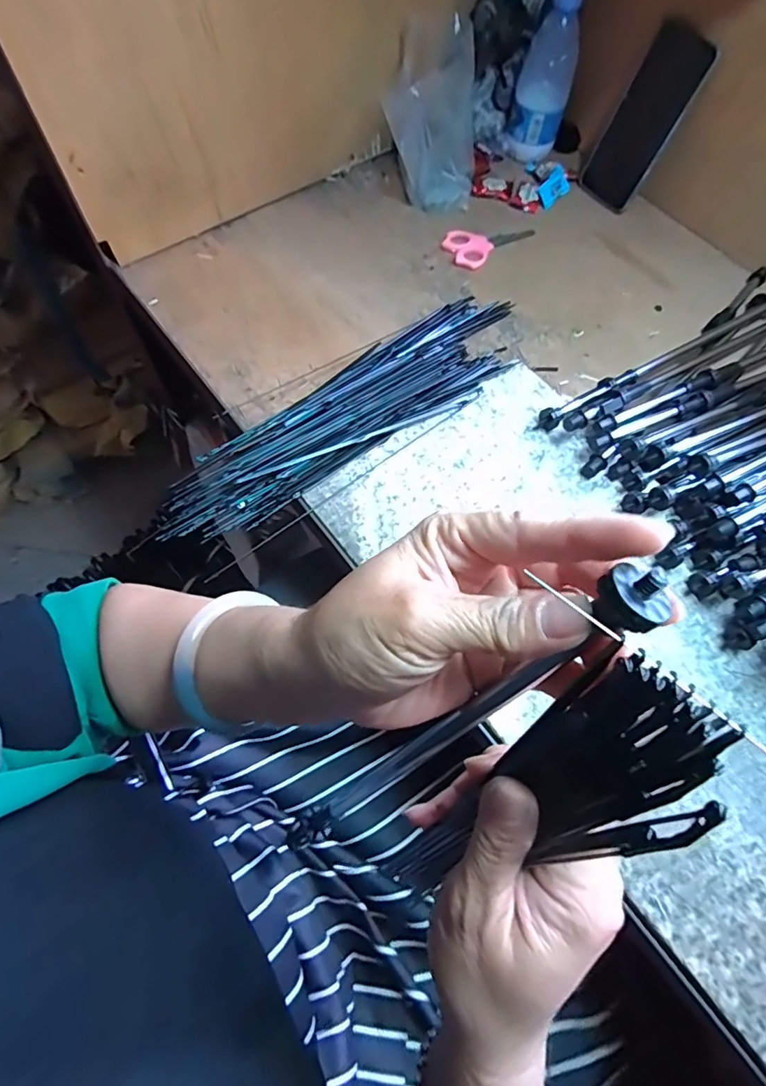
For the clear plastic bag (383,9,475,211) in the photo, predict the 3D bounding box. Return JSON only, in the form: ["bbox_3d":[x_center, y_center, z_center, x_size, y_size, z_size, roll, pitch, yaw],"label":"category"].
[{"bbox_3d":[0.058,-0.475,0.586,0.106,0.138,0.097,9,66,1],"label":"clear plastic bag"}]

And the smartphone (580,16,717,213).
[{"bbox_3d":[0.288,-0.470,0.582,0.013,0.156,0.080,-32,71,-34],"label":"smartphone"}]

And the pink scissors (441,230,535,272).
[{"bbox_3d":[0.122,-0.354,0.605,0.108,0.008,0.058,-33,72,-16],"label":"pink scissors"}]

